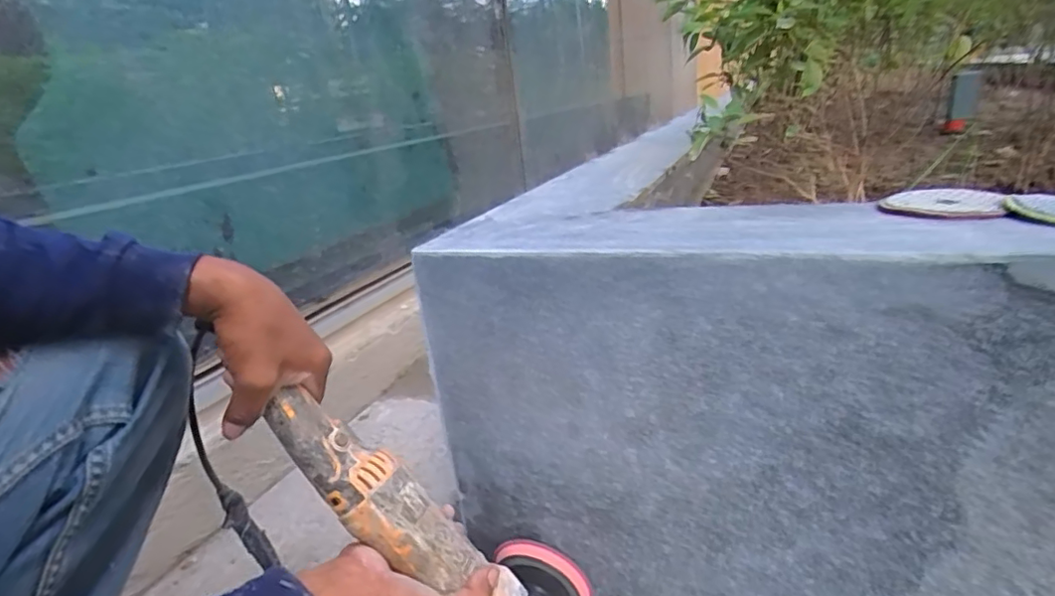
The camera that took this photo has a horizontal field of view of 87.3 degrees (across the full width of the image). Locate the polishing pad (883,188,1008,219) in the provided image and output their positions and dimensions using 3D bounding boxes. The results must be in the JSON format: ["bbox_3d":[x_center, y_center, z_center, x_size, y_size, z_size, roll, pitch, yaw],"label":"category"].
[{"bbox_3d":[0.302,-0.071,0.405,0.069,0.007,0.070,6,23,34],"label":"polishing pad"}]

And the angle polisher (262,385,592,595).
[{"bbox_3d":[-0.078,0.204,0.460,0.081,0.336,0.094,-43,16,11],"label":"angle polisher"}]

